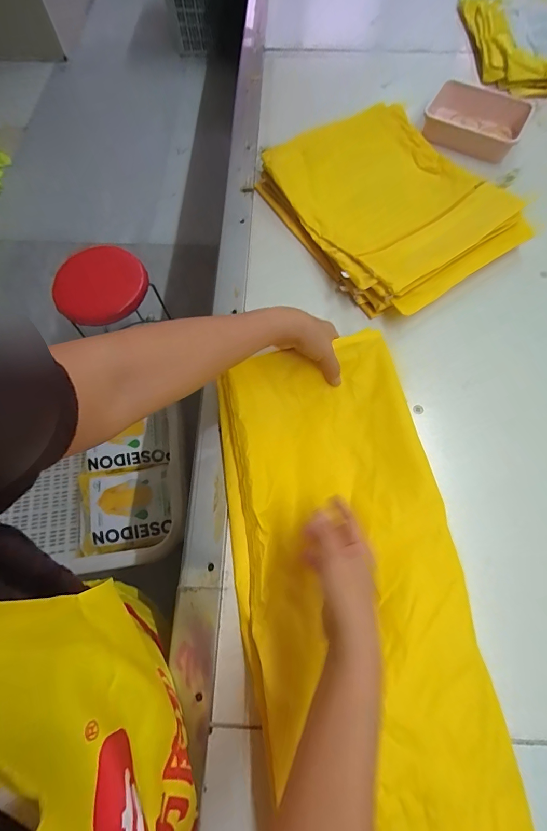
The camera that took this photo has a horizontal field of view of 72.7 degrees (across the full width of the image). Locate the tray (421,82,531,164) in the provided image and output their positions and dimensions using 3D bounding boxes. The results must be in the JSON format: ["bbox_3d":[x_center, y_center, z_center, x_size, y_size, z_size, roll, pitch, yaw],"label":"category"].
[{"bbox_3d":[0.381,-0.560,0.707,0.173,0.040,0.126,23,71,10],"label":"tray"}]

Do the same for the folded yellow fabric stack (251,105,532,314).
[{"bbox_3d":[0.187,-0.349,0.615,0.310,0.054,0.371,-27,71,-8],"label":"folded yellow fabric stack"}]

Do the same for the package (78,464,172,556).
[{"bbox_3d":[-0.463,0.286,1.153,0.286,0.034,0.241,-8,69,-1],"label":"package"}]

